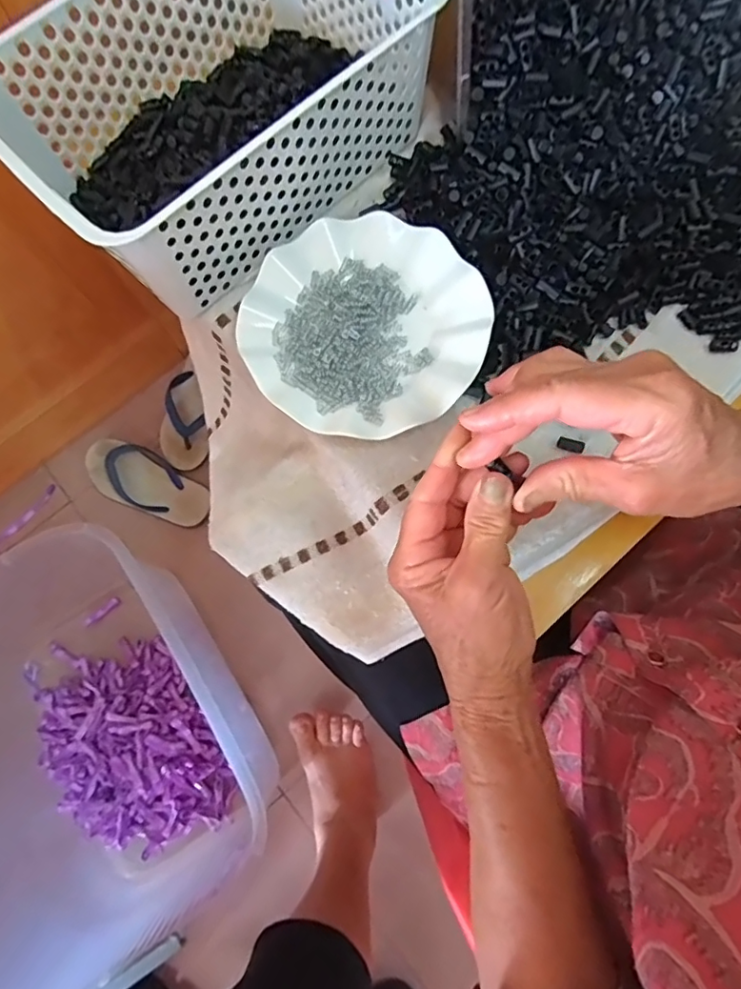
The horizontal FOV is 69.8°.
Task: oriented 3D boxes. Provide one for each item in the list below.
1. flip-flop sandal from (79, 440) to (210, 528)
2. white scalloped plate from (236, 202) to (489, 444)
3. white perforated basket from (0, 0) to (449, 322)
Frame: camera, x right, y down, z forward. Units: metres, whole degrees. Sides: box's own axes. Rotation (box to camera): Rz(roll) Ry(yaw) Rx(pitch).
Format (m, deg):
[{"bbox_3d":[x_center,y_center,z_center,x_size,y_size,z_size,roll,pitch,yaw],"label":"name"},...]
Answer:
[{"bbox_3d":[-0.381,-0.023,0.907,0.219,0.032,0.097,23,78,6],"label":"flip-flop sandal"},{"bbox_3d":[-0.006,-0.132,0.411,0.178,0.019,0.179,0,76,1],"label":"white scalloped plate"},{"bbox_3d":[-0.117,-0.304,0.409,0.302,0.099,0.199,-43,79,-9],"label":"white perforated basket"}]

